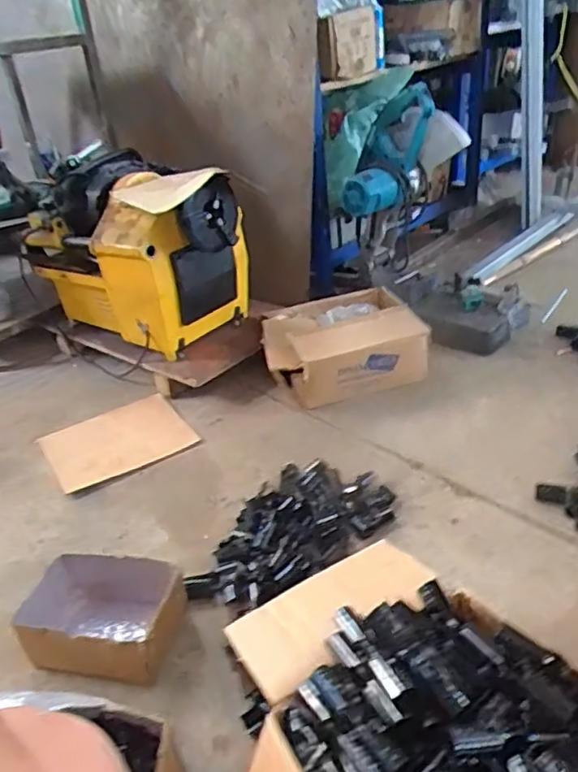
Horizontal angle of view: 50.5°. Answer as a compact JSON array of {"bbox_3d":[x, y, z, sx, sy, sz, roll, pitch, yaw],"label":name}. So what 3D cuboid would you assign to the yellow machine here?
[{"bbox_3d":[-0.392,-0.347,1.586,0.647,0.405,0.298,20,39,36],"label":"yellow machine"}]

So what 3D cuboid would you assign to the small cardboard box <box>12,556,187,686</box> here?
[{"bbox_3d":[-0.270,0.337,0.894,0.208,0.106,0.159,-1,31,8],"label":"small cardboard box"}]

